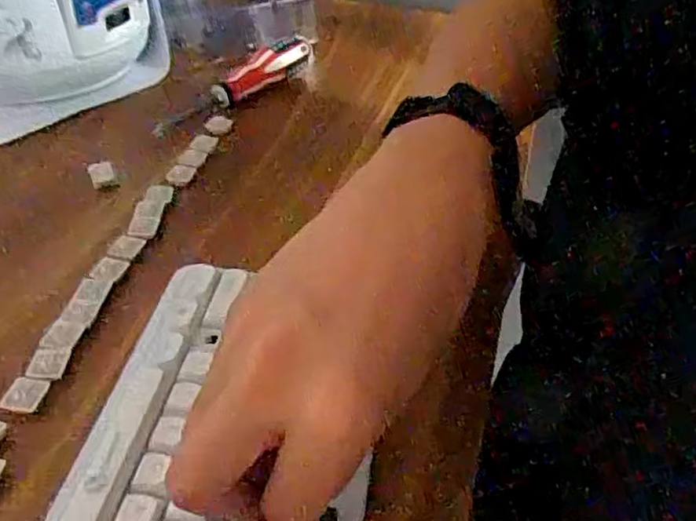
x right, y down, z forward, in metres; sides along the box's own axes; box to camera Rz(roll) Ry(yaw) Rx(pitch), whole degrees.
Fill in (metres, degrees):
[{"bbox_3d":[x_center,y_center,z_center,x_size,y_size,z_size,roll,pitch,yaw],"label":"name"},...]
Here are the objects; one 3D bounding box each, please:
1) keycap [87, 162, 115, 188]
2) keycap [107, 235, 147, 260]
[{"bbox_3d":[-0.179,-0.063,0.446,0.017,0.008,0.018,-14,44,-17],"label":"keycap"},{"bbox_3d":[-0.140,-0.009,0.387,0.020,0.004,0.020,15,43,15],"label":"keycap"}]

